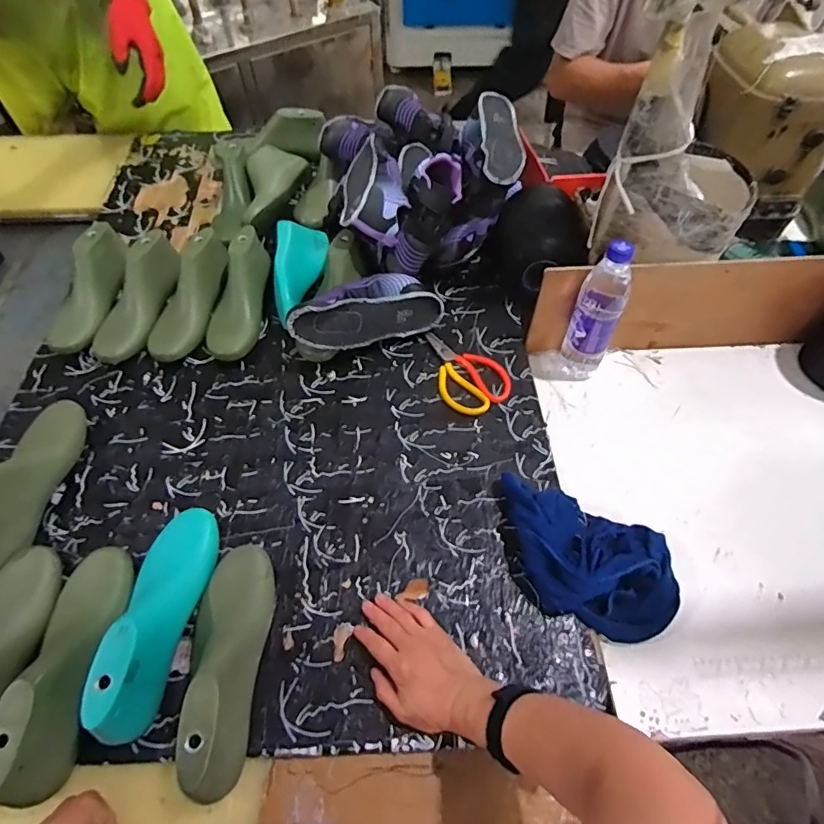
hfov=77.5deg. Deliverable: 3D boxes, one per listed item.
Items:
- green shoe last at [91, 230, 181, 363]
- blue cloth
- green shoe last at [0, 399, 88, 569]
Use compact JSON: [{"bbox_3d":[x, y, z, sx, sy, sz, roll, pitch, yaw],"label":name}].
[{"bbox_3d":[-0.436,-0.182,0.828,0.075,0.068,0.227,18,81,12],"label":"green shoe last"},{"bbox_3d":[0.199,0.169,0.604,0.225,0.059,0.136,20,59,12],"label":"blue cloth"},{"bbox_3d":[-0.489,0.080,0.646,0.066,0.075,0.236,0,46,2],"label":"green shoe last"}]

